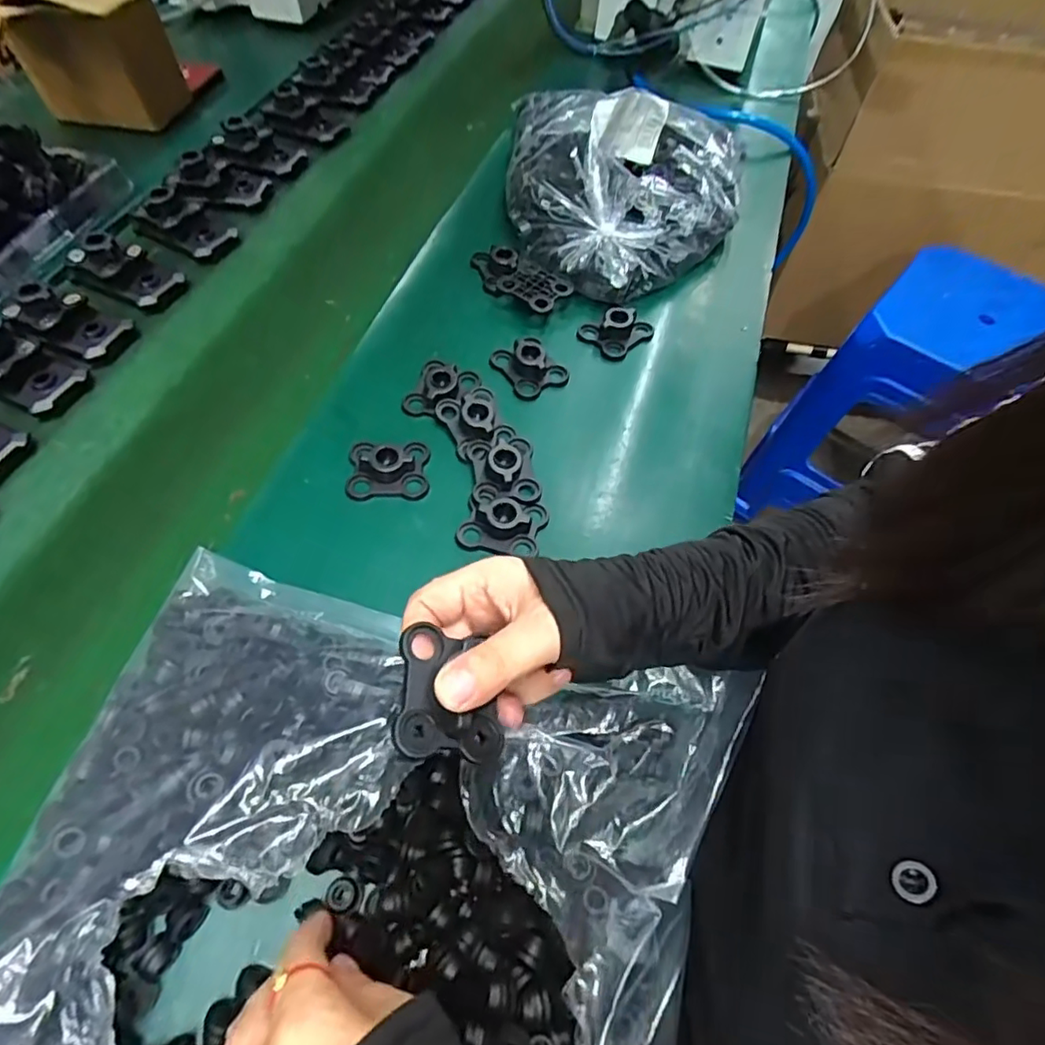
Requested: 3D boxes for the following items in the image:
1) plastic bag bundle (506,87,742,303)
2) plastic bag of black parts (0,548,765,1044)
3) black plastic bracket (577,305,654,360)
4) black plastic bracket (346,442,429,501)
[{"bbox_3d":[0.113,-0.356,0.618,0.246,0.107,0.297,6,58,0],"label":"plastic bag bundle"},{"bbox_3d":[-0.092,0.218,0.270,0.330,0.064,0.386,13,58,5],"label":"plastic bag of black parts"},{"bbox_3d":[0.085,-0.178,0.545,0.052,0.025,0.051,41,64,20],"label":"black plastic bracket"},{"bbox_3d":[-0.102,-0.043,0.457,0.059,0.023,0.048,0,58,-3],"label":"black plastic bracket"}]

